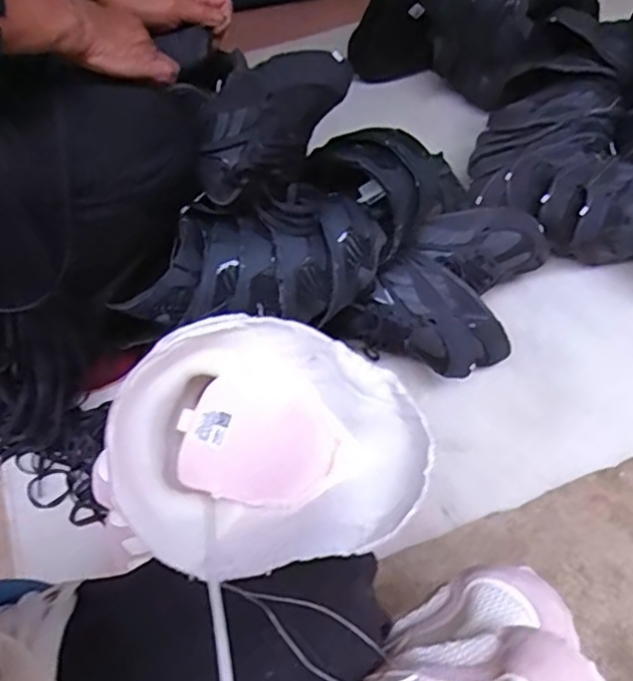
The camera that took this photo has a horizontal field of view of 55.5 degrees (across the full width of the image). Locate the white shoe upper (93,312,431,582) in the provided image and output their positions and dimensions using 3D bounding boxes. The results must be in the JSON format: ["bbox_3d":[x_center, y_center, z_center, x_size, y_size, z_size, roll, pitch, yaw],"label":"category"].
[{"bbox_3d":[-0.032,0.070,0.364,0.191,0.094,0.142,15,55,13],"label":"white shoe upper"}]

